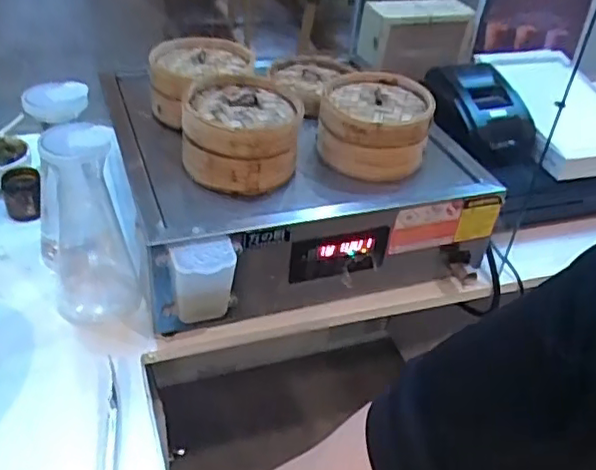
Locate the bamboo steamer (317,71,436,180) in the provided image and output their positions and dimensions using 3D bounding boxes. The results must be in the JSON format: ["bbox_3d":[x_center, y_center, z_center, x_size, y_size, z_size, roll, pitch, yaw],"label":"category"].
[{"bbox_3d":[0.107,-0.156,0.847,0.143,0.085,0.168,10,38,7],"label":"bamboo steamer"}]

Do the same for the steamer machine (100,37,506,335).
[{"bbox_3d":[-0.025,-0.117,0.882,0.444,0.210,0.455,-11,41,-20],"label":"steamer machine"}]

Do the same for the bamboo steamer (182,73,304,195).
[{"bbox_3d":[-0.071,-0.131,0.789,0.139,0.091,0.159,3,38,-3],"label":"bamboo steamer"}]

